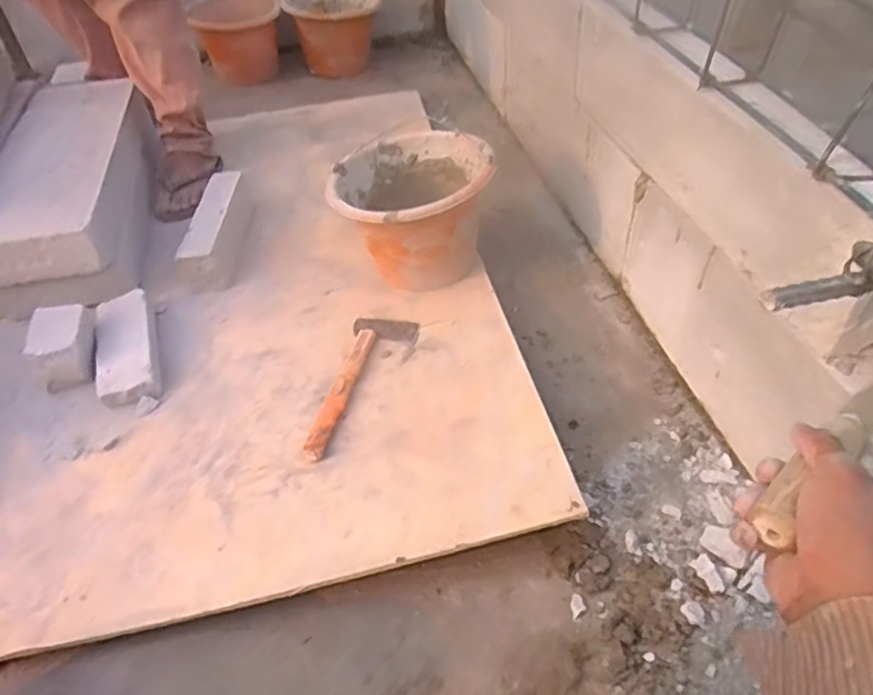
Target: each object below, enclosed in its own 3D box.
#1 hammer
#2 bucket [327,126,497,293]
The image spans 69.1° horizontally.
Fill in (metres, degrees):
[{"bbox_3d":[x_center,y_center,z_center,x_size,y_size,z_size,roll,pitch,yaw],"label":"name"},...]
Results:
[{"bbox_3d":[-0.094,0.050,0.848,0.088,0.034,0.251,6,46,10],"label":"hammer"},{"bbox_3d":[-0.033,-0.199,0.982,0.231,0.191,0.225,-2,45,2],"label":"bucket"}]

